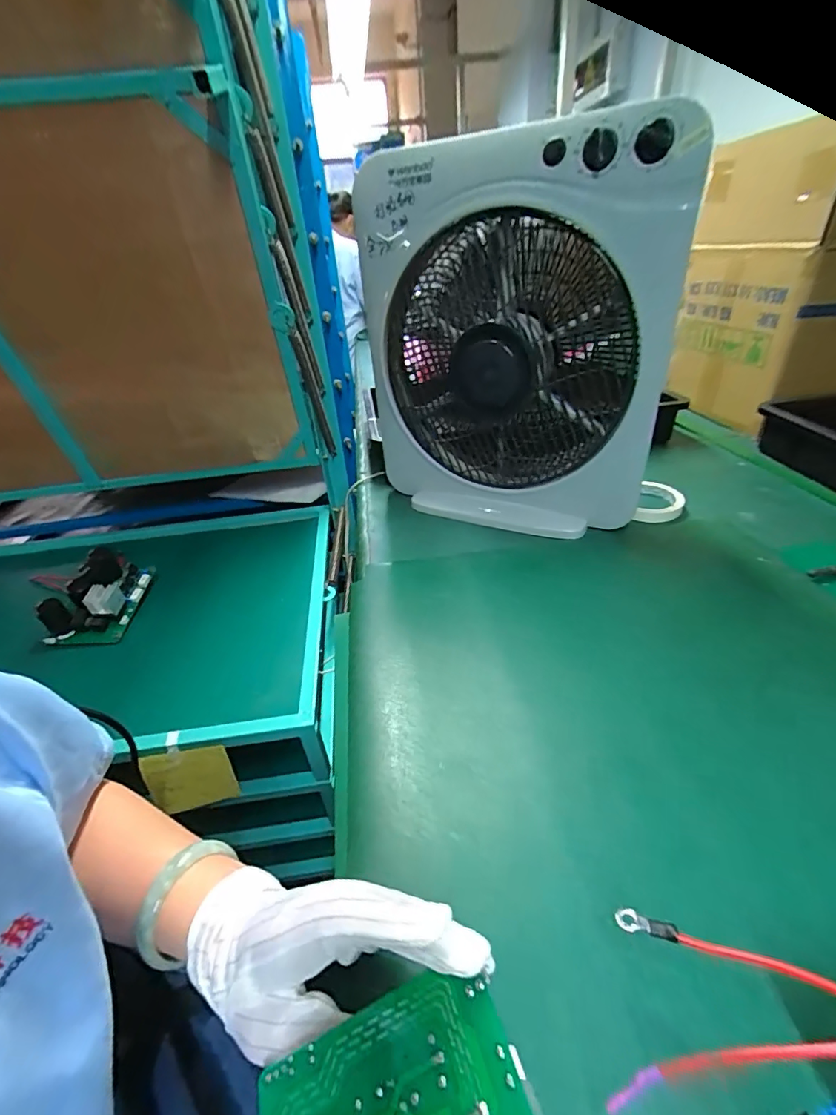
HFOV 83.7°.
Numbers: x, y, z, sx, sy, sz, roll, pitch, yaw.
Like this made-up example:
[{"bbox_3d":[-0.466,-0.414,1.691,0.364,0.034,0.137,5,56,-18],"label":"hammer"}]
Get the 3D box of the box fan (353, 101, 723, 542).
[{"bbox_3d":[0.118,-0.255,0.606,0.373,0.420,0.142,15,40,27],"label":"box fan"}]

